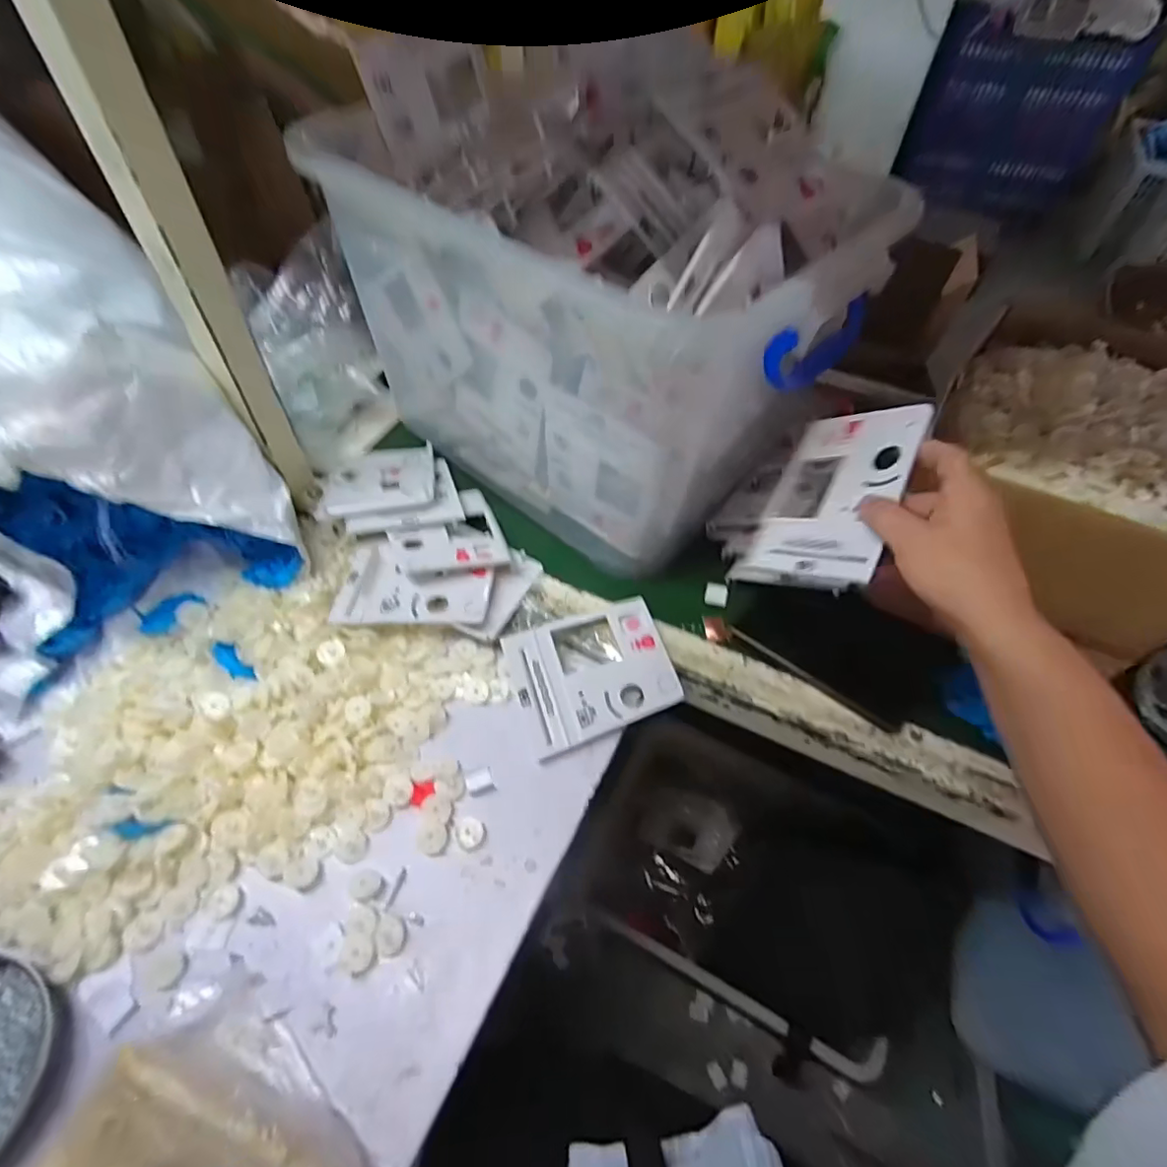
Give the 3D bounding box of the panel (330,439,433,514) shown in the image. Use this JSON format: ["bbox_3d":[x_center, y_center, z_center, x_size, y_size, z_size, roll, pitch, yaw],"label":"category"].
[{"bbox_3d":[-0.226,-0.119,0.644,0.111,0.007,0.140,-11,39,-8],"label":"panel"}]

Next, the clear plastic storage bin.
[{"bbox_3d":[0.009,-0.265,0.579,0.446,0.307,0.265,32,56,20],"label":"clear plastic storage bin"}]

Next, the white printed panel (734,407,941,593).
[{"bbox_3d":[0.190,-0.065,0.439,0.010,0.118,0.150,31,79,-28],"label":"white printed panel"}]

